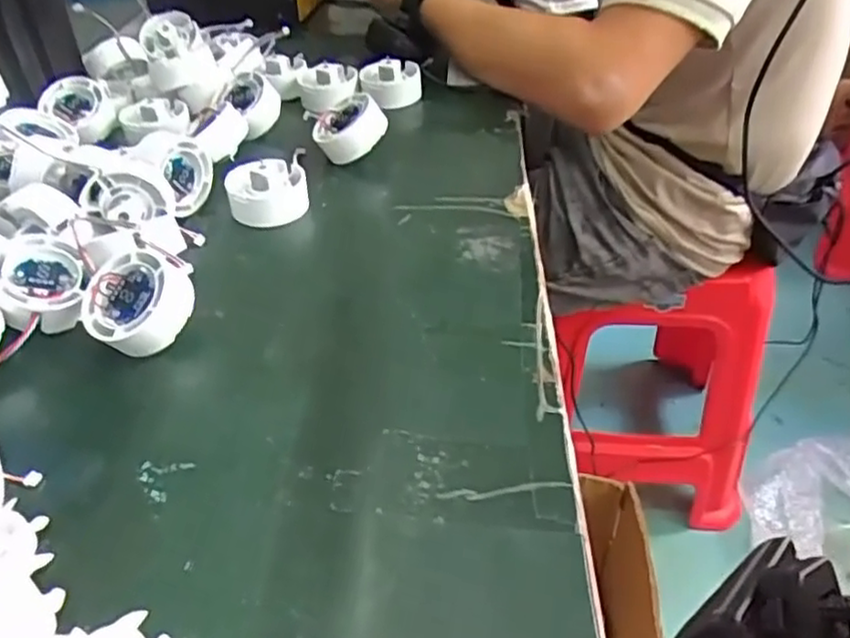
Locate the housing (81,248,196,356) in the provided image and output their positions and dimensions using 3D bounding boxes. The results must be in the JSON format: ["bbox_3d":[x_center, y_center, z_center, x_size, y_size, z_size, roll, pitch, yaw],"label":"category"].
[{"bbox_3d":[-0.158,-0.008,0.387,0.057,0.028,0.053,-6,68,14],"label":"housing"}]

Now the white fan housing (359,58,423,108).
[{"bbox_3d":[-0.030,-0.214,0.627,0.053,0.038,0.039,-3,40,0],"label":"white fan housing"}]

